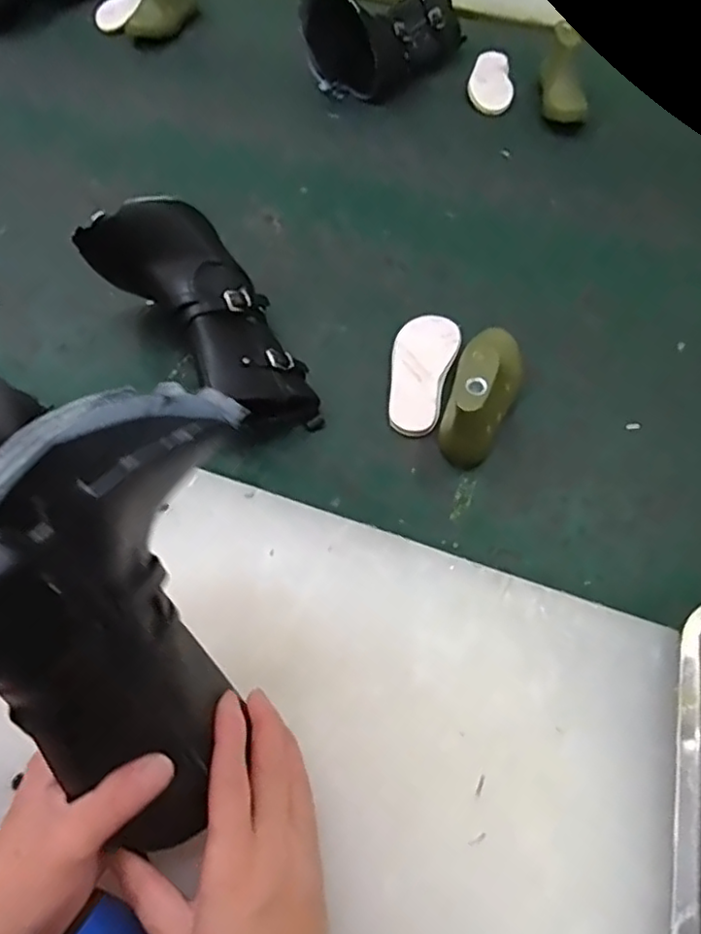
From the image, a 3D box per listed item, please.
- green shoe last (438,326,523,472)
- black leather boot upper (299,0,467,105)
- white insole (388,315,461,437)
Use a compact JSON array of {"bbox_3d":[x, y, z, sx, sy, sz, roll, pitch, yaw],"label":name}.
[{"bbox_3d":[0.112,-0.073,0.522,0.049,0.079,0.132,20,58,12],"label":"green shoe last"},{"bbox_3d":[0.051,-0.573,0.833,0.114,0.103,0.206,37,63,21],"label":"black leather boot upper"},{"bbox_3d":[0.062,-0.085,0.570,0.053,0.013,0.128,15,58,9],"label":"white insole"}]

